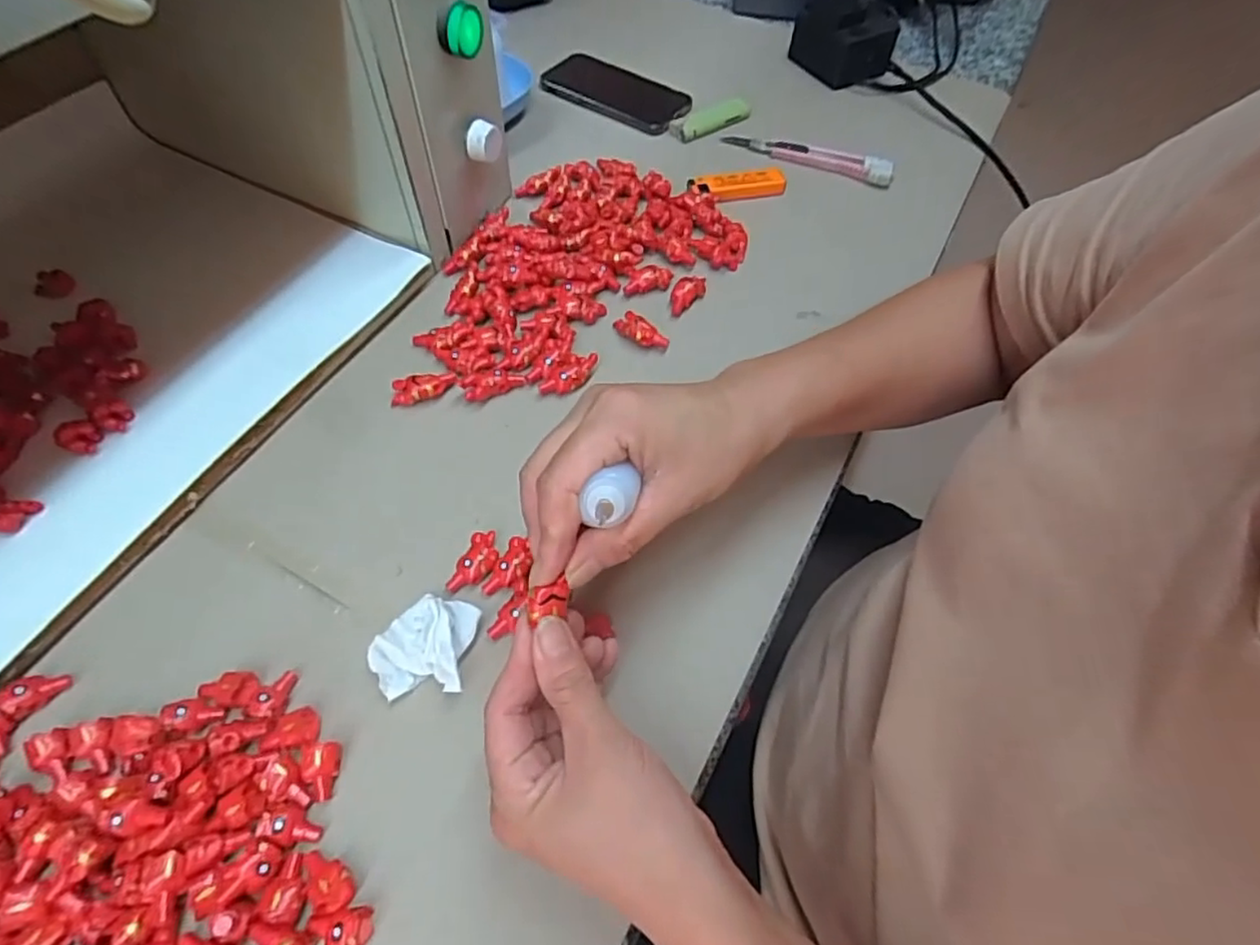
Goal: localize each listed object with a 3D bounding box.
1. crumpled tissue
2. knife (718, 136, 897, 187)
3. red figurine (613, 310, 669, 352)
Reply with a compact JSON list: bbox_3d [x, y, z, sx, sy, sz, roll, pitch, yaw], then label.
[{"bbox_3d":[-0.103,0.086,0.326,0.047,0.018,0.050,8,58,2],"label":"crumpled tissue"},{"bbox_3d":[0.155,-0.277,0.565,0.144,0.018,0.016,21,59,10],"label":"knife"},{"bbox_3d":[0.007,-0.097,0.445,0.041,0.013,0.014,35,63,17],"label":"red figurine"}]

